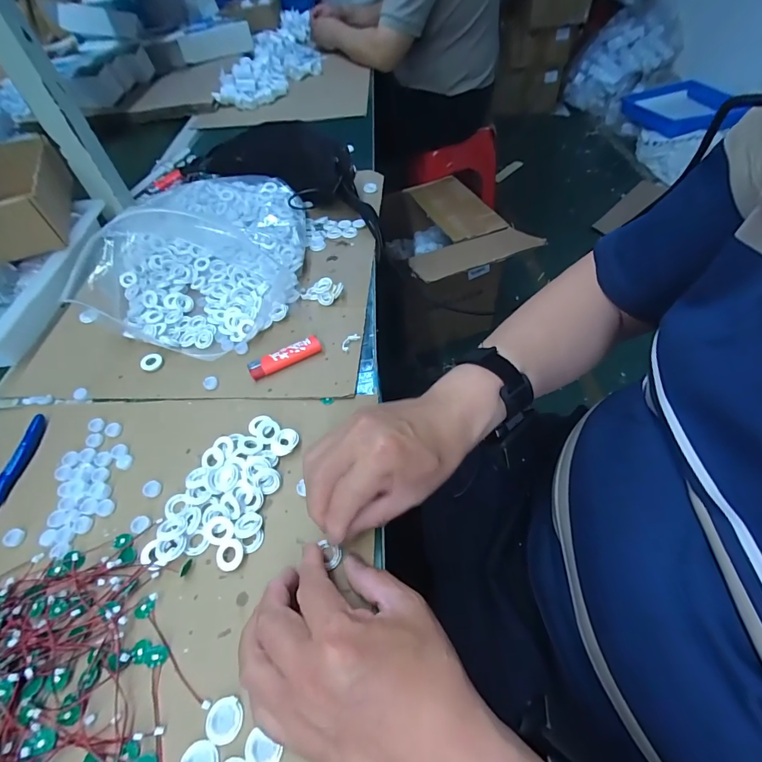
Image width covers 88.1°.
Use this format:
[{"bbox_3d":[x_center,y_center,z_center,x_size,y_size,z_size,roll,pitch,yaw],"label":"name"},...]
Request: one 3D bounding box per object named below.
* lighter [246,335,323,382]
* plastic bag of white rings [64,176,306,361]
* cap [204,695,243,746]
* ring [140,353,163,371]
[{"bbox_3d":[-0.105,-0.026,0.433,0.081,0.011,0.024,-26,55,-17],"label":"lighter"},{"bbox_3d":[-0.231,-0.183,0.526,0.244,0.074,0.350,-4,52,-1],"label":"plastic bag of white rings"},{"bbox_3d":[-0.100,0.216,0.251,0.023,0.004,0.022,-1,52,1],"label":"cap"},{"bbox_3d":[-0.262,-0.022,0.449,0.024,0.008,0.023,-1,52,1],"label":"ring"}]

